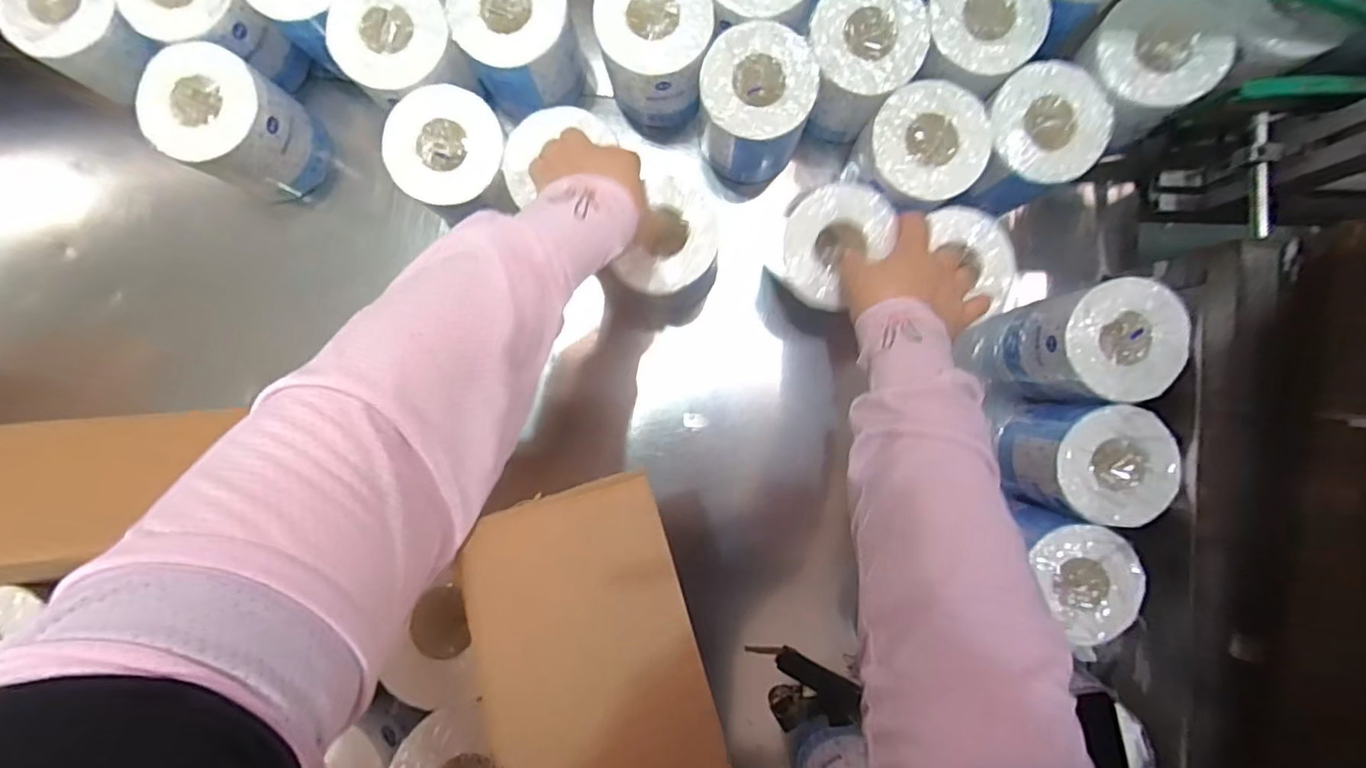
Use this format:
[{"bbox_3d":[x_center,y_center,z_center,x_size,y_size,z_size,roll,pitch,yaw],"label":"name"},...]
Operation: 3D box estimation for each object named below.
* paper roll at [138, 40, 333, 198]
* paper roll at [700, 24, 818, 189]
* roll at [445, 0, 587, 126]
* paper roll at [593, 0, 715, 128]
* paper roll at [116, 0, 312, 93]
[{"bbox_3d":[-0.411,-0.239,0.562,0.099,0.115,0.097,0,89,0],"label":"paper roll"},{"bbox_3d":[0.066,-0.252,0.550,0.094,0.110,0.098,0,89,0],"label":"paper roll"},{"bbox_3d":[-0.150,-0.313,0.555,0.103,0.105,0.095,0,89,0],"label":"roll"},{"bbox_3d":[-0.023,-0.306,0.553,0.094,0.106,0.103,0,89,0],"label":"paper roll"},{"bbox_3d":[-0.429,-0.345,0.556,0.111,0.096,0.090,13,89,0],"label":"paper roll"}]

